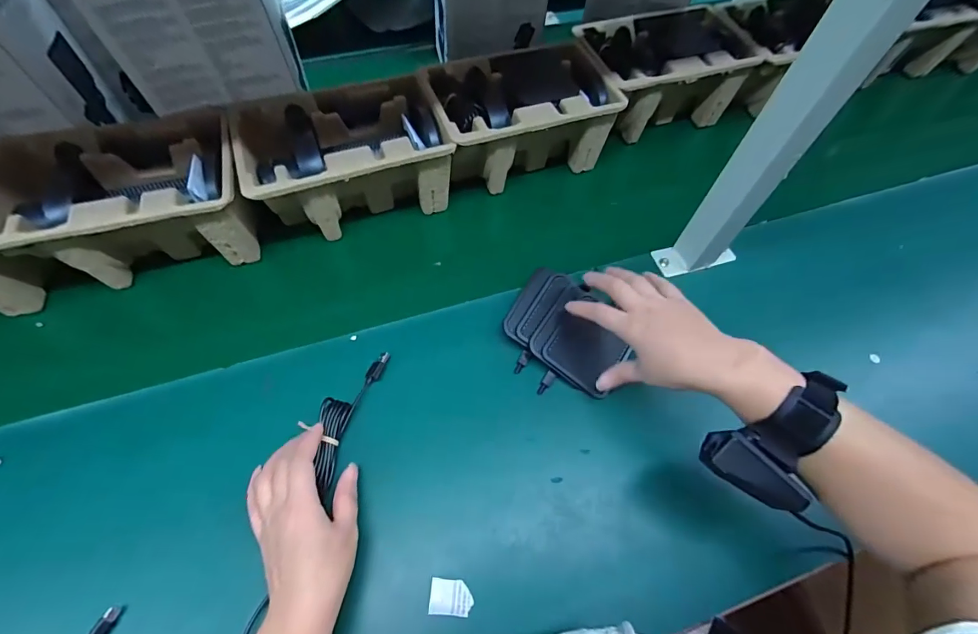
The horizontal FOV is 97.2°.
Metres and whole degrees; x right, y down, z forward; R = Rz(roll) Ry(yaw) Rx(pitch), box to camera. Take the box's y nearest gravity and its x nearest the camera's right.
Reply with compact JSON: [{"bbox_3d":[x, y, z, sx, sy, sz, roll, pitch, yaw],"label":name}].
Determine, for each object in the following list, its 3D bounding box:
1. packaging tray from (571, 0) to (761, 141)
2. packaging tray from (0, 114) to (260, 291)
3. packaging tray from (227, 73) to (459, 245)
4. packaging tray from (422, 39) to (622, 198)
[{"bbox_3d":[0.241,-0.345,0.625,0.230,0.111,0.142,-18,60,-11],"label":"packaging tray"},{"bbox_3d":[-0.378,-0.115,0.468,0.231,0.109,0.137,-16,60,-10],"label":"packaging tray"},{"bbox_3d":[-0.164,-0.179,0.510,0.216,0.107,0.137,-22,61,-13],"label":"packaging tray"},{"bbox_3d":[0.042,-0.257,0.568,0.228,0.109,0.145,-18,60,-11],"label":"packaging tray"}]

